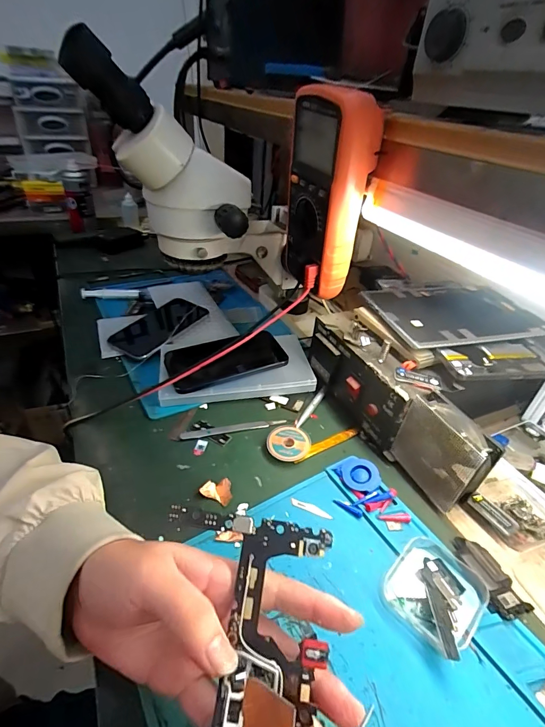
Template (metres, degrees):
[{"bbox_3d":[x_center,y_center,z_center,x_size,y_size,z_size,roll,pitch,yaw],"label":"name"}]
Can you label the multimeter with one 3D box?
[{"bbox_3d":[0.050,-0.160,0.363,0.049,0.170,0.097,-11,39,-21],"label":"multimeter"}]

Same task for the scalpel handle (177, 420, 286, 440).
[{"bbox_3d":[-0.043,0.072,0.412,0.115,0.005,0.010,-7,38,-16],"label":"scalpel handle"}]

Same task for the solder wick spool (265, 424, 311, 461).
[{"bbox_3d":[0.018,0.087,0.400,0.044,0.014,0.044,4,36,-3],"label":"solder wick spool"}]

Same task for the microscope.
[{"bbox_3d":[-0.090,-0.182,0.437,0.129,0.346,0.108,-44,44,8],"label":"microscope"}]

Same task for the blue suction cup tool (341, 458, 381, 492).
[{"bbox_3d":[0.087,0.111,0.365,0.037,0.016,0.032,22,39,21],"label":"blue suction cup tool"}]

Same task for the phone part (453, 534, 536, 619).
[{"bbox_3d":[0.176,0.172,0.304,0.038,0.009,0.063,-7,38,-17],"label":"phone part"}]

